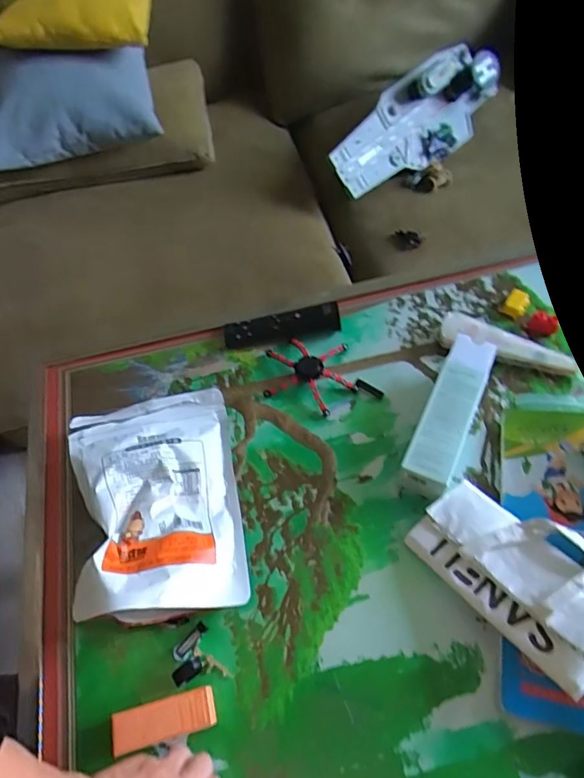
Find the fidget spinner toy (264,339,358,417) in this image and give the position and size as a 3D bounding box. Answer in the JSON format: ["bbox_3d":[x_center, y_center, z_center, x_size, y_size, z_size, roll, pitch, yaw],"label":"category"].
[{"bbox_3d":[0.023,-0.020,0.596,0.111,0.018,0.099,8,60,8],"label":"fidget spinner toy"}]

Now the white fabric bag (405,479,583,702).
[{"bbox_3d":[0.210,0.164,0.449,0.112,0.041,0.178,-43,47,-11],"label":"white fabric bag"}]

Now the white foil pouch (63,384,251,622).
[{"bbox_3d":[-0.138,0.110,0.504,0.164,0.038,0.234,-1,51,-19],"label":"white foil pouch"}]

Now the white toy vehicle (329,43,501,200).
[{"bbox_3d":[0.316,-0.667,1.229,0.514,0.130,0.217,-40,108,-14],"label":"white toy vehicle"}]

